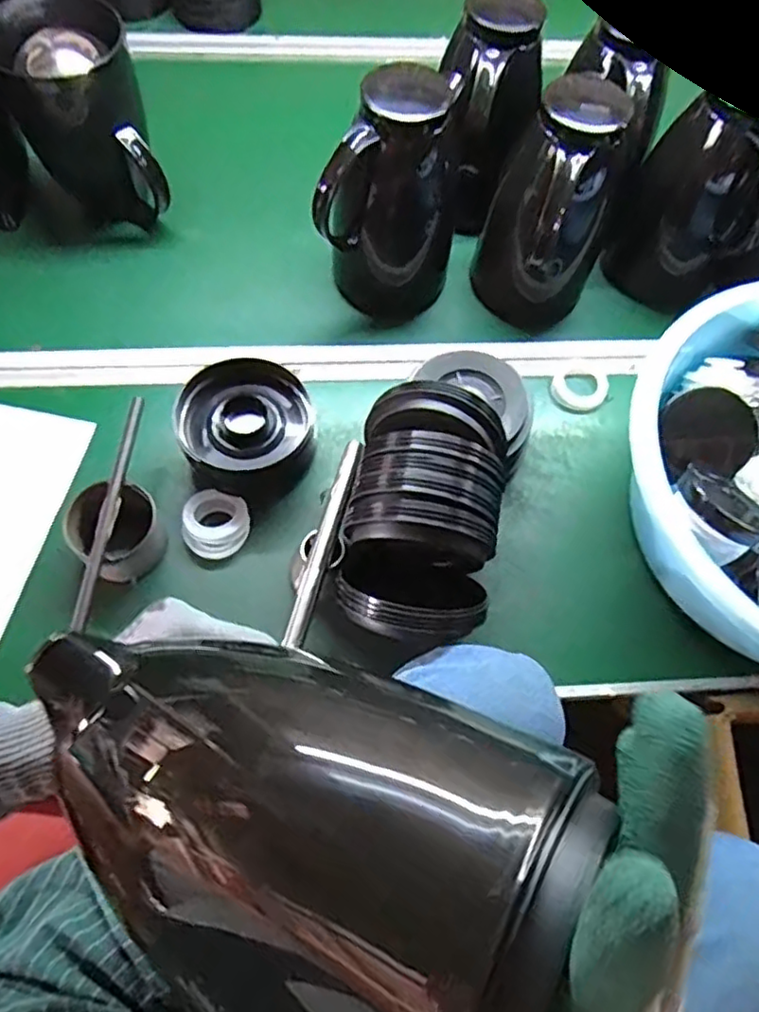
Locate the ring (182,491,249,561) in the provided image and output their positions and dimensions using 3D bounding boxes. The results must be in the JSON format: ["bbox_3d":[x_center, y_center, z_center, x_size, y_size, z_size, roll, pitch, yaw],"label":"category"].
[{"bbox_3d":[-0.150,0.015,0.598,0.058,0.021,0.060,1,64,-3],"label":"ring"}]

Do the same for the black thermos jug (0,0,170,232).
[{"bbox_3d":[-0.312,-0.402,0.692,0.126,0.212,0.155,-20,67,-13],"label":"black thermos jug"}]

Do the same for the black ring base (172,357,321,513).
[{"bbox_3d":[-0.124,-0.068,0.615,0.123,0.067,0.120,-20,67,-13],"label":"black ring base"}]

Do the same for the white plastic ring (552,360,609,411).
[{"bbox_3d":[0.214,-0.127,0.691,0.054,0.016,0.052,1,64,-3],"label":"white plastic ring"}]

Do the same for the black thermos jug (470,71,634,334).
[{"bbox_3d":[0.169,-0.292,0.670,0.123,0.222,0.179,20,64,7],"label":"black thermos jug"}]

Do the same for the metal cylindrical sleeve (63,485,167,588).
[{"bbox_3d":[-0.228,0.024,0.567,0.079,0.066,0.072,1,64,-3],"label":"metal cylindrical sleeve"}]

